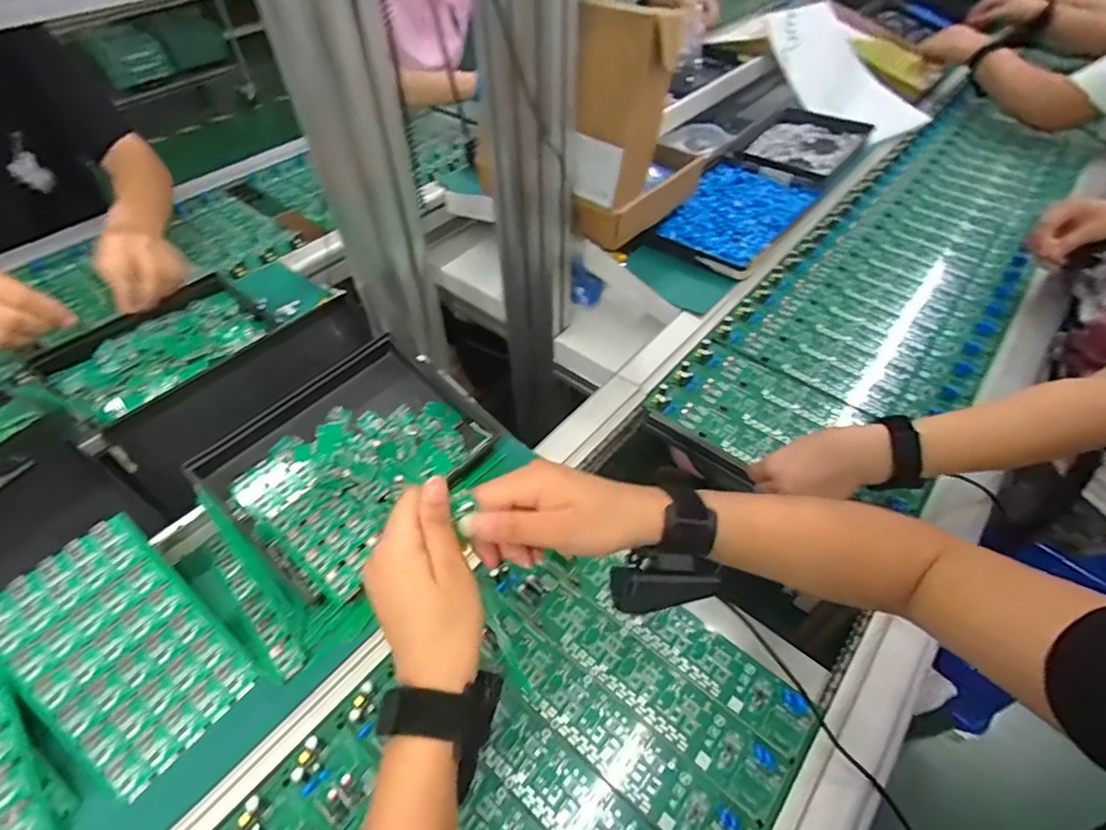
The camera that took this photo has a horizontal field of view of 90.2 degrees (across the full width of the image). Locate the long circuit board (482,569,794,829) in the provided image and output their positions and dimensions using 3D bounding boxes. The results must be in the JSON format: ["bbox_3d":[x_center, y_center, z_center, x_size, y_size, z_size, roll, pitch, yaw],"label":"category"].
[{"bbox_3d":[0.057,0.199,0.443,0.262,0.014,0.047,31,57,26],"label":"long circuit board"}]

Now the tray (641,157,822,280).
[{"bbox_3d":[0.278,-0.315,0.856,0.177,0.027,0.297,28,55,24],"label":"tray"}]

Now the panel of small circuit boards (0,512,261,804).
[{"bbox_3d":[-0.332,0.176,0.421,0.188,0.005,0.112,42,58,9],"label":"panel of small circuit boards"}]

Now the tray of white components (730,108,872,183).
[{"bbox_3d":[0.430,-0.488,0.983,0.188,0.035,0.228,33,58,27],"label":"tray of white components"}]

